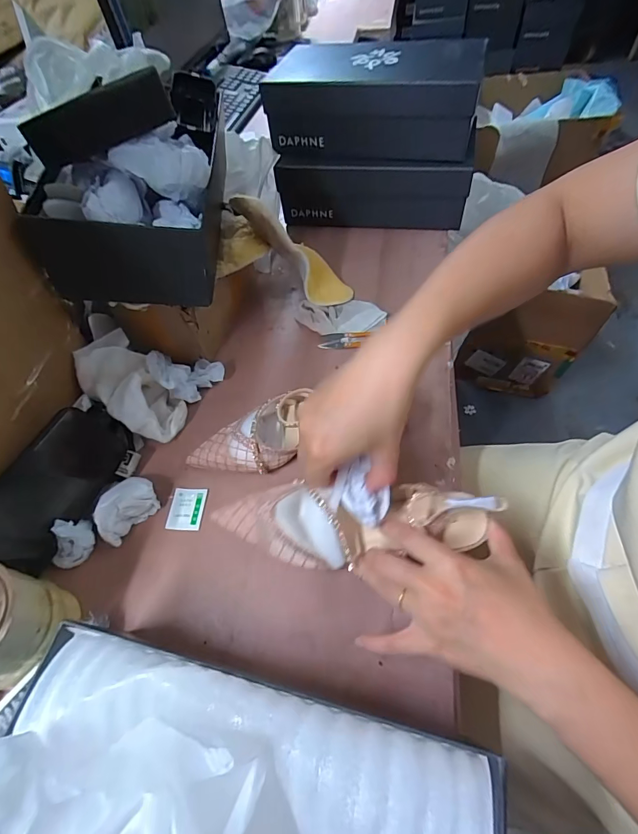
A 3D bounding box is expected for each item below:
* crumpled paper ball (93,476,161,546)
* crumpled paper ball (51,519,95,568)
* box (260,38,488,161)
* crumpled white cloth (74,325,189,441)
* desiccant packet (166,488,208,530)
[{"bbox_3d":[-0.201,0.093,0.412,0.043,0.029,0.064,30,63,22],"label":"crumpled paper ball"},{"bbox_3d":[-0.243,0.122,0.391,0.031,0.031,0.045,15,59,15],"label":"crumpled paper ball"},{"bbox_3d":[0.079,-0.466,0.589,0.298,0.095,0.142,9,57,11],"label":"box"},{"bbox_3d":[-0.218,-0.029,0.468,0.076,0.078,0.124,-40,62,-20],"label":"crumpled white cloth"},{"bbox_3d":[-0.140,0.096,0.421,0.036,0.004,0.044,0,56,5],"label":"desiccant packet"}]

